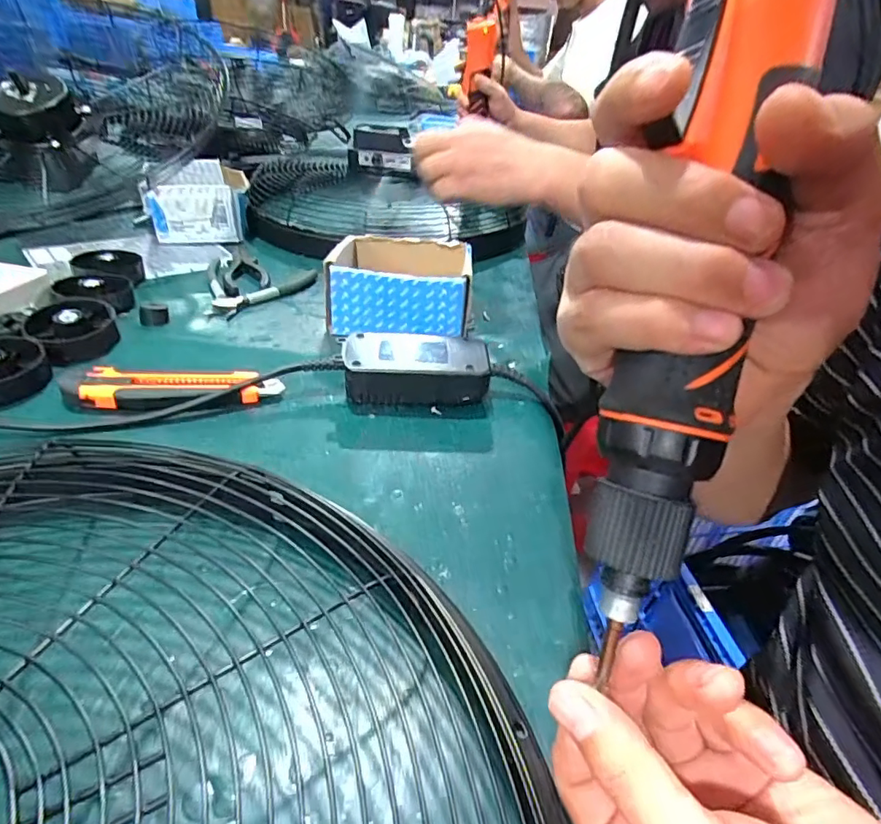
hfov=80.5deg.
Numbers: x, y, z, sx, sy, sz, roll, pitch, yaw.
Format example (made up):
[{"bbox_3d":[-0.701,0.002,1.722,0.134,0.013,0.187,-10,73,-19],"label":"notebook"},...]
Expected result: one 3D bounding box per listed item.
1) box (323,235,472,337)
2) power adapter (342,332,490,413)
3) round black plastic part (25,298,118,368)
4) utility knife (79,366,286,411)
[{"bbox_3d":[-0.041,-0.131,0.532,0.128,0.070,0.125,5,37,-3],"label":"box"},{"bbox_3d":[-0.021,-0.034,0.429,0.112,0.045,0.048,0,37,-9],"label":"power adapter"},{"bbox_3d":[-0.316,-0.072,0.447,0.063,0.028,0.073,-26,48,-37],"label":"round black plastic part"},{"bbox_3d":[-0.197,-0.018,0.404,0.138,0.018,0.036,0,37,-10],"label":"utility knife"}]

